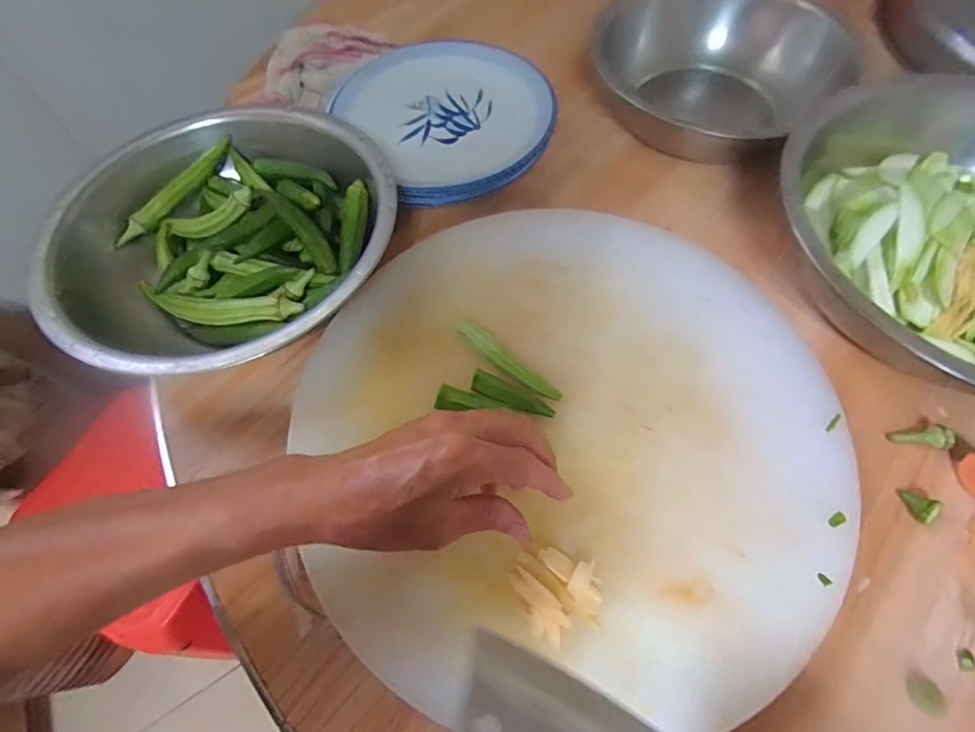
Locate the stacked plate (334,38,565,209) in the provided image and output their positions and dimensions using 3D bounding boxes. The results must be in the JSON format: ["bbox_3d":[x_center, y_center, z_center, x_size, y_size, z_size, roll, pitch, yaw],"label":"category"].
[{"bbox_3d":[-0.043,-0.279,0.534,0.212,0.043,0.245,-33,67,-14],"label":"stacked plate"}]

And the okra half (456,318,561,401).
[{"bbox_3d":[0.015,-0.003,0.381,0.097,0.022,0.018,37,71,18],"label":"okra half"}]

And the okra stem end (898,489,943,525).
[{"bbox_3d":[0.321,0.103,0.352,0.013,0.018,0.025,-9,64,-3],"label":"okra stem end"}]

